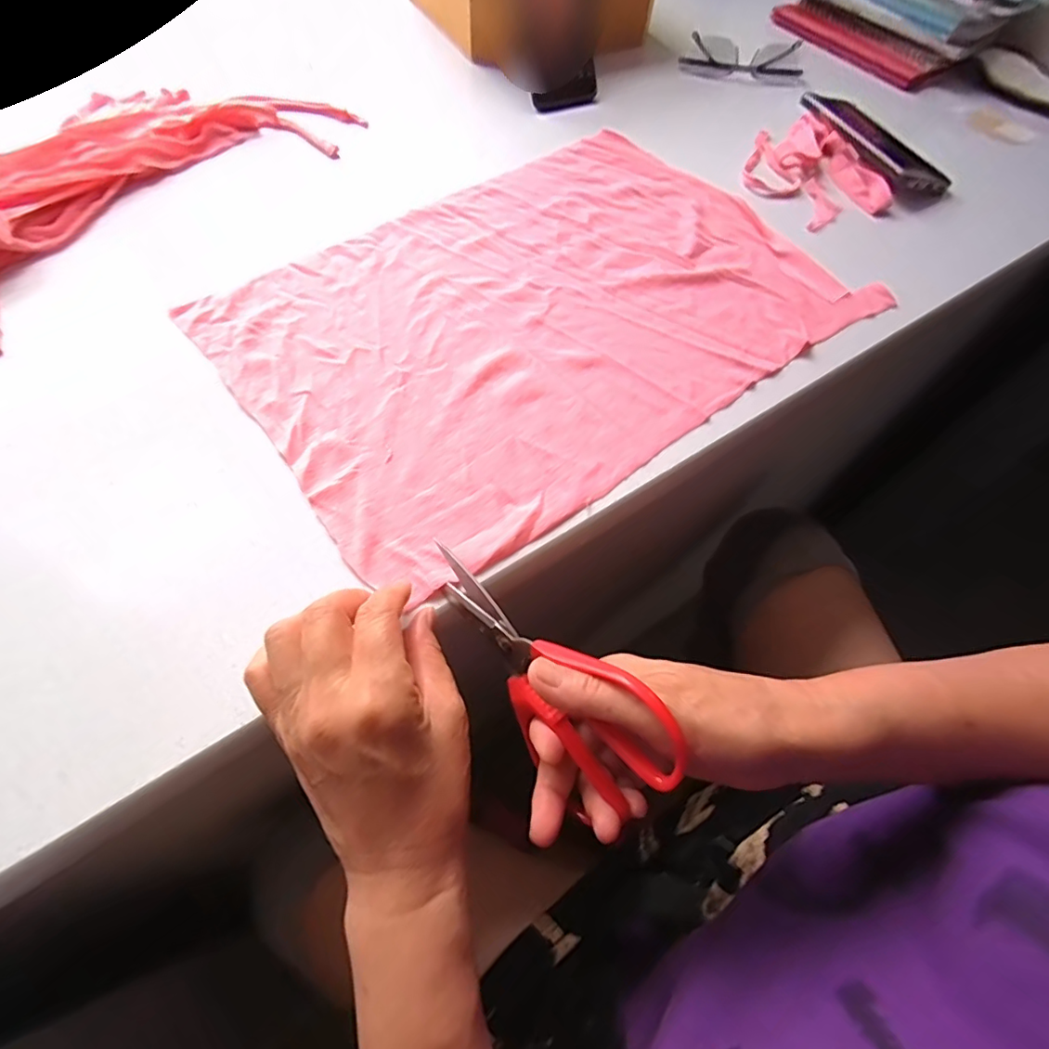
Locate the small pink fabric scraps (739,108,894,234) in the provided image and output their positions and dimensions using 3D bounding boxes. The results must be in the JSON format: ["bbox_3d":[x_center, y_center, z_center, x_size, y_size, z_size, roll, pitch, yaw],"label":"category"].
[{"bbox_3d":[0.261,-0.336,0.516,0.110,0.025,0.139,-17,64,-13],"label":"small pink fabric scraps"}]

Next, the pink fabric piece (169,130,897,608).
[{"bbox_3d":[0.011,-0.161,0.411,0.433,0.009,0.291,-34,69,-20],"label":"pink fabric piece"}]

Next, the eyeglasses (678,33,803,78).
[{"bbox_3d":[0.241,-0.522,0.610,0.129,0.042,0.041,25,63,9],"label":"eyeglasses"}]

